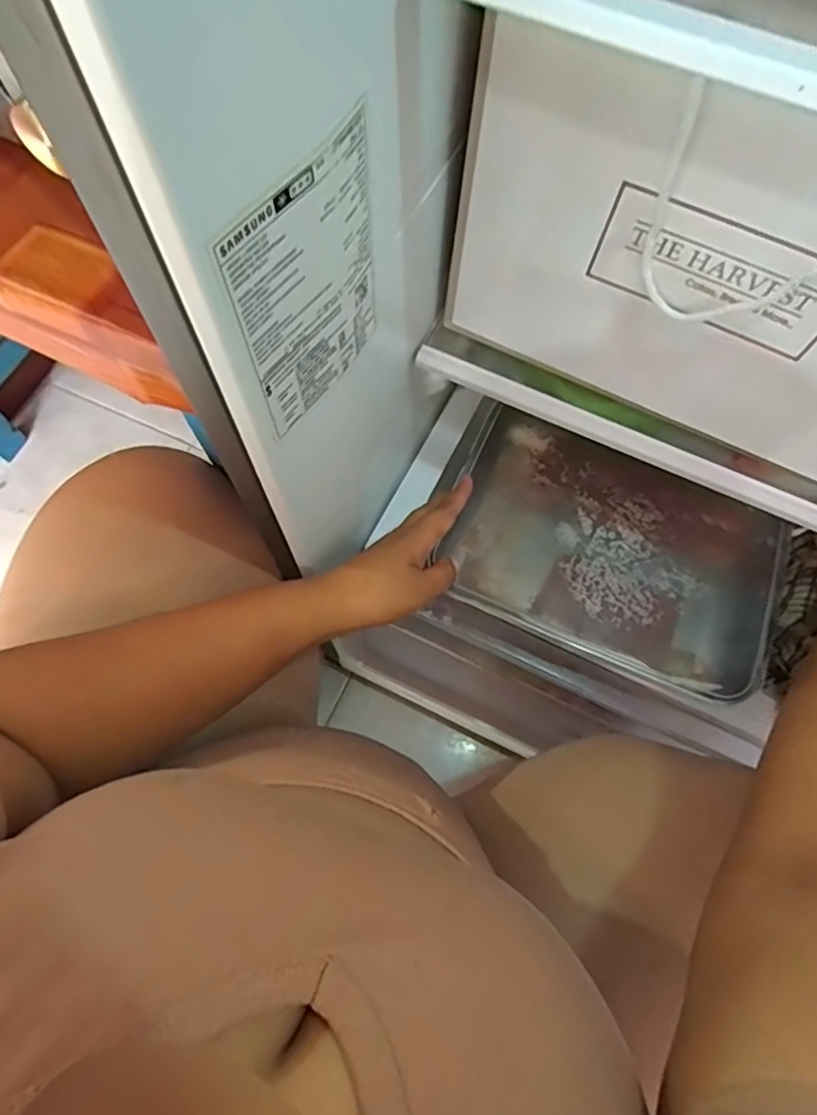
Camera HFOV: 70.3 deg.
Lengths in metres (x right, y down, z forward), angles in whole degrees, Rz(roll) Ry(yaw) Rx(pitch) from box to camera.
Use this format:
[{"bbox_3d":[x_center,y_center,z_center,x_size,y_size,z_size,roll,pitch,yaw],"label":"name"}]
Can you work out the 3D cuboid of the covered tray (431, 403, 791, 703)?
[{"bbox_3d":[0.157,-0.001,0.460,0.246,0.057,0.163,22,71,7],"label":"covered tray"}]

